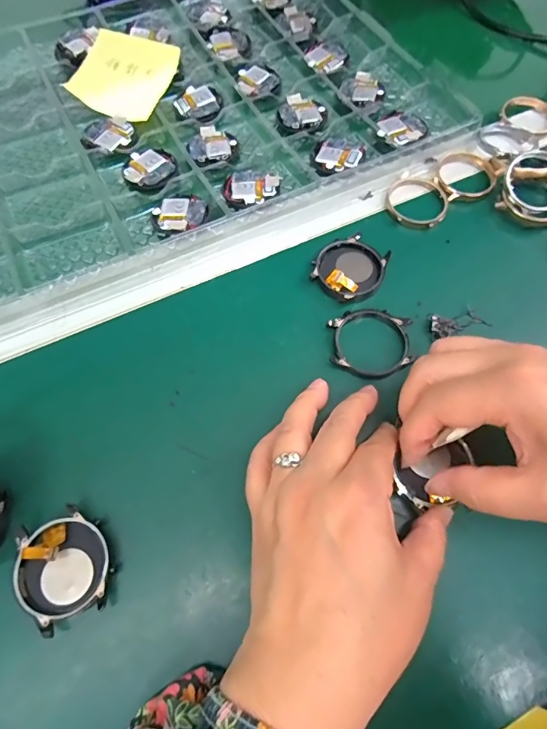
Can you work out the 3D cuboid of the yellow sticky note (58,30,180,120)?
[{"bbox_3d":[-0.127,-0.244,0.362,0.074,0.009,0.075,21,80,3],"label":"yellow sticky note"}]

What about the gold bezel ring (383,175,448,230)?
[{"bbox_3d":[0.108,-0.123,0.323,0.045,0.006,0.047,0,64,-1],"label":"gold bezel ring"}]

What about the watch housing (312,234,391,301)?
[{"bbox_3d":[0.052,-0.066,0.291,0.044,0.013,0.048,0,64,-1],"label":"watch housing"}]

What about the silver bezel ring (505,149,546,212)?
[{"bbox_3d":[0.191,-0.132,0.313,0.046,0.007,0.046,0,81,2],"label":"silver bezel ring"}]

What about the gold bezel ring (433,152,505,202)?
[{"bbox_3d":[0.146,-0.149,0.333,0.052,0.012,0.048,-2,62,3],"label":"gold bezel ring"}]

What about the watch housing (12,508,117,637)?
[{"bbox_3d":[-0.104,0.100,0.213,0.043,0.011,0.048,-22,66,-11],"label":"watch housing"}]

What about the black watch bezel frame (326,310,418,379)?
[{"bbox_3d":[0.061,-0.014,0.270,0.051,0.004,0.046,-1,64,-2],"label":"black watch bezel frame"}]

